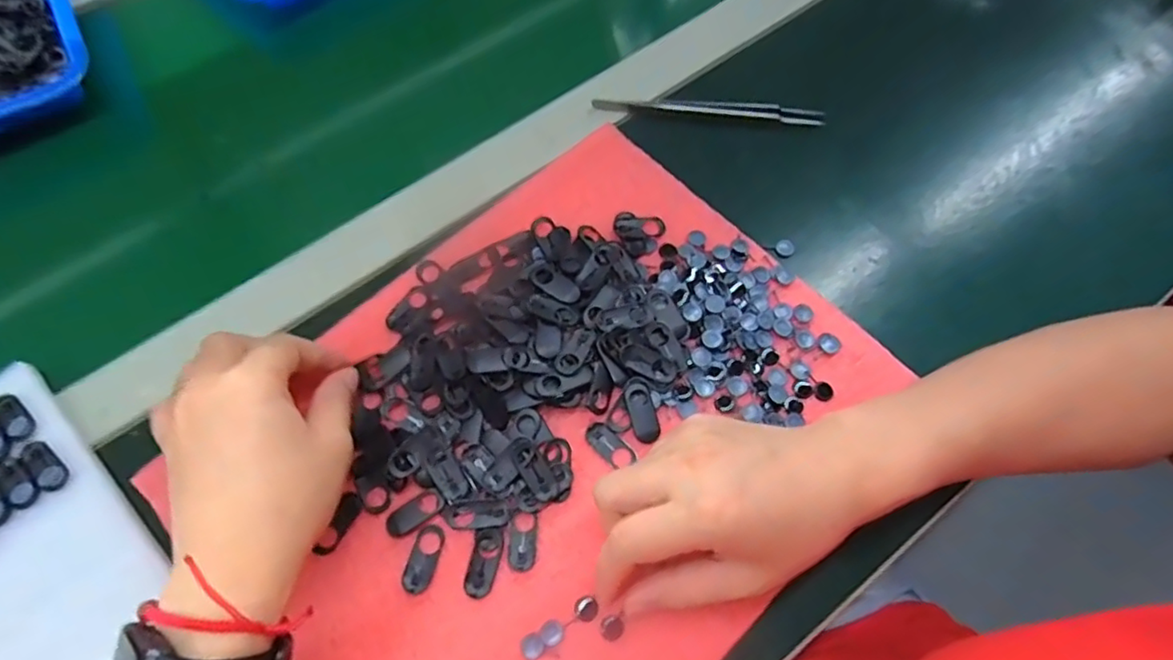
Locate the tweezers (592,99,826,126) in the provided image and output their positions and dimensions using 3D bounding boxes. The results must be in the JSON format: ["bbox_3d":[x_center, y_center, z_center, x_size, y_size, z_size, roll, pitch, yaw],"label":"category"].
[{"bbox_3d":[0.082,-0.147,0.408,0.153,0.005,0.014,2,67,2],"label":"tweezers"}]

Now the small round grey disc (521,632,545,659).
[{"bbox_3d":[-0.025,0.148,0.284,0.011,0.004,0.011,0,67,1],"label":"small round grey disc"}]

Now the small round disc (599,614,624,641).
[{"bbox_3d":[0.012,0.140,0.287,0.011,0.004,0.010,0,67,1],"label":"small round disc"}]

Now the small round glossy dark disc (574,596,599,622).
[{"bbox_3d":[0.000,0.133,0.290,0.011,0.004,0.011,0,67,1],"label":"small round glossy dark disc"}]

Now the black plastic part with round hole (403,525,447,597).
[{"bbox_3d":[-0.080,0.112,0.298,0.014,0.004,0.032,13,67,5],"label":"black plastic part with round hole"}]

